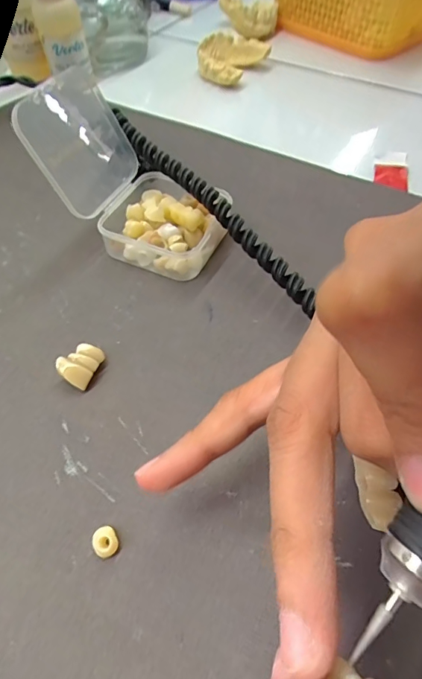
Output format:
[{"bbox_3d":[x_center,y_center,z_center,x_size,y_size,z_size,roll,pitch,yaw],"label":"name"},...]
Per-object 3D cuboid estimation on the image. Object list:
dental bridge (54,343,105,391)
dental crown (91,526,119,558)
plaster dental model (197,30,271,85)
[{"bbox_3d":[-0.052,0.010,0.171,0.013,0.010,0.019,20,56,13],"label":"dental bridge"},{"bbox_3d":[-0.034,0.065,0.135,0.007,0.004,0.009,-27,59,-19],"label":"dental crown"},{"bbox_3d":[0.014,-0.230,0.342,0.054,0.018,0.051,36,61,22],"label":"plaster dental model"}]

